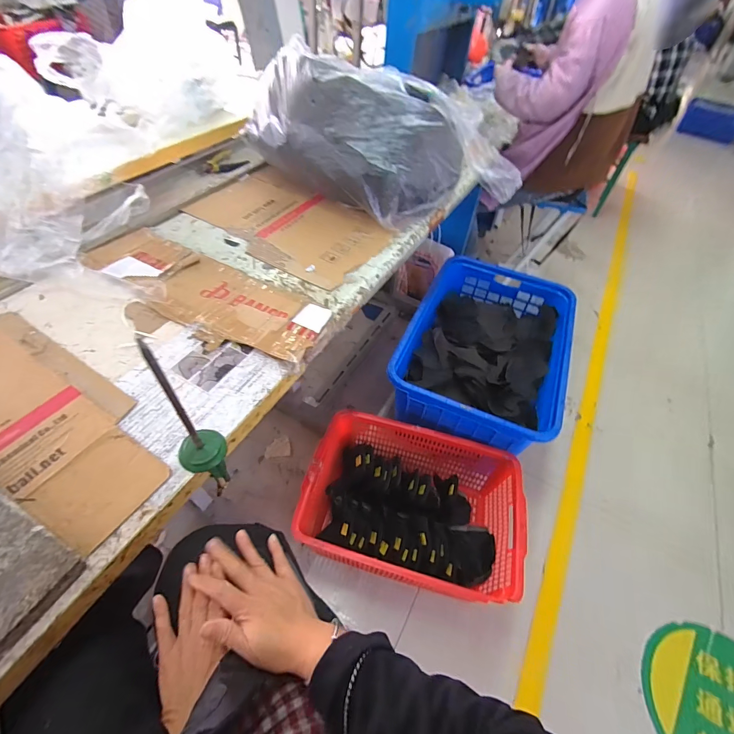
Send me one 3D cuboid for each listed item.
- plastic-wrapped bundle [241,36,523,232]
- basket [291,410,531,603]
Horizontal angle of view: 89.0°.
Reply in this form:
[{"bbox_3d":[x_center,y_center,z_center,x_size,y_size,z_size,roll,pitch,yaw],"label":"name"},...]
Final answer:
[{"bbox_3d":[0.053,-0.580,0.949,0.657,0.280,0.380,15,51,10],"label":"plastic-wrapped bundle"},{"bbox_3d":[0.130,0.398,1.115,0.572,0.229,0.429,12,50,7],"label":"basket"}]

